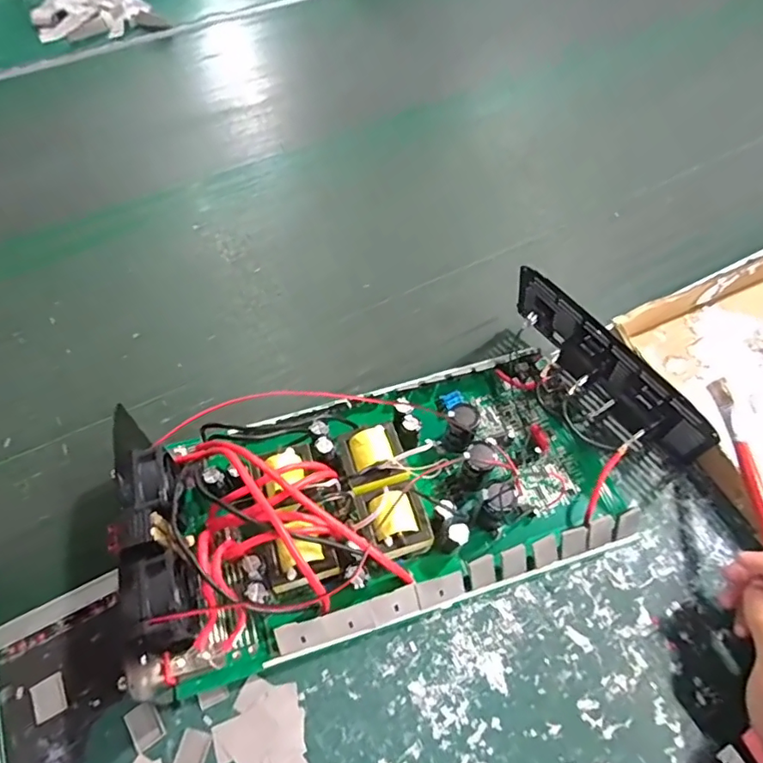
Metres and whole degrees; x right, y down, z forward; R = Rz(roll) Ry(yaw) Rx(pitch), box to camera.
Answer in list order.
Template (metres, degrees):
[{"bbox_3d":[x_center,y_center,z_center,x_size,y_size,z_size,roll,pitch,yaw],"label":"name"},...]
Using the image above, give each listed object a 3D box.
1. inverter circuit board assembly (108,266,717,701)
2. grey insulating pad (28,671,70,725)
[{"bbox_3d":[0.025,0.058,0.389,0.413,0.078,0.196,-20,58,-10],"label":"inverter circuit board assembly"},{"bbox_3d":[-0.216,0.205,0.343,0.020,0.004,0.024,-29,60,-16],"label":"grey insulating pad"}]

